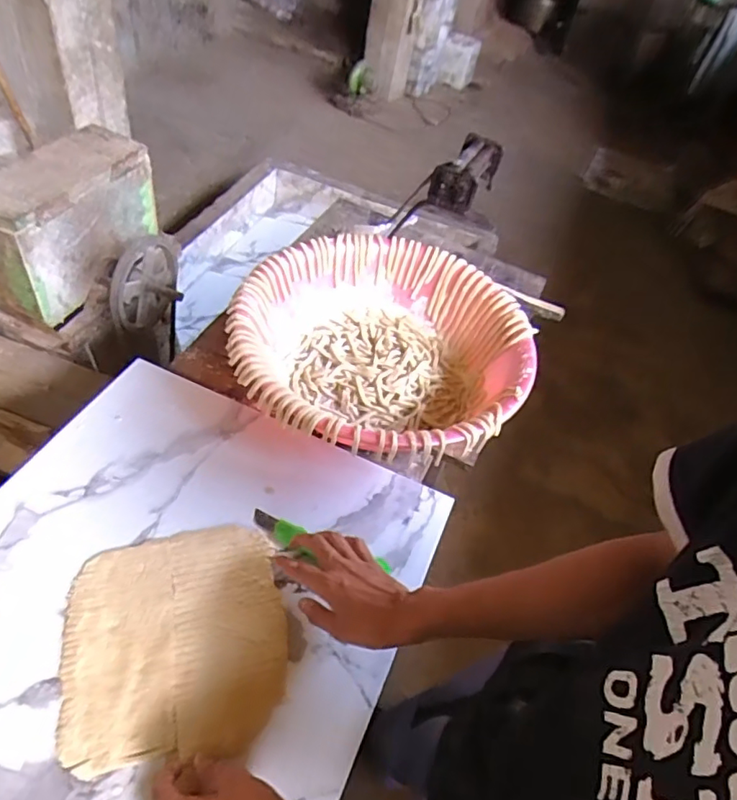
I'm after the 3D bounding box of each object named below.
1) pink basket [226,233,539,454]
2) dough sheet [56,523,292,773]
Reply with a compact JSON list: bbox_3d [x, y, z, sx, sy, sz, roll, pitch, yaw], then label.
[{"bbox_3d":[0.026,-0.072,0.833,0.399,0.138,0.410,3,44,-3],"label":"pink basket"},{"bbox_3d":[-0.200,0.244,0.588,0.213,0.010,0.226,-7,50,-15],"label":"dough sheet"}]

